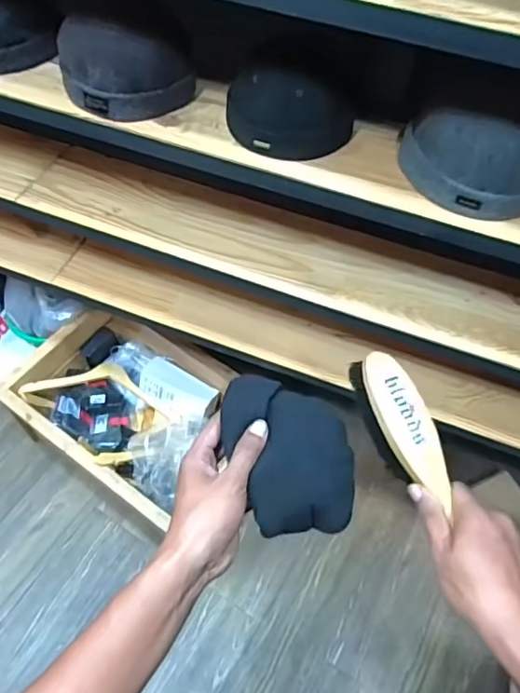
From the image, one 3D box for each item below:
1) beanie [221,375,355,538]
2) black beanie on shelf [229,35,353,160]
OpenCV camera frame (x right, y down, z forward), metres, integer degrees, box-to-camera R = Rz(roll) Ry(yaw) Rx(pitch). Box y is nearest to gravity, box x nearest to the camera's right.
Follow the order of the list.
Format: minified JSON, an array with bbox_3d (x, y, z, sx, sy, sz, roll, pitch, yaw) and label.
[{"bbox_3d":[0.025,0.096,0.502,0.101,0.069,0.148,-17,61,-14],"label":"beanie"},{"bbox_3d":[0.047,-0.348,0.730,0.177,0.100,0.167,8,57,2],"label":"black beanie on shelf"}]

